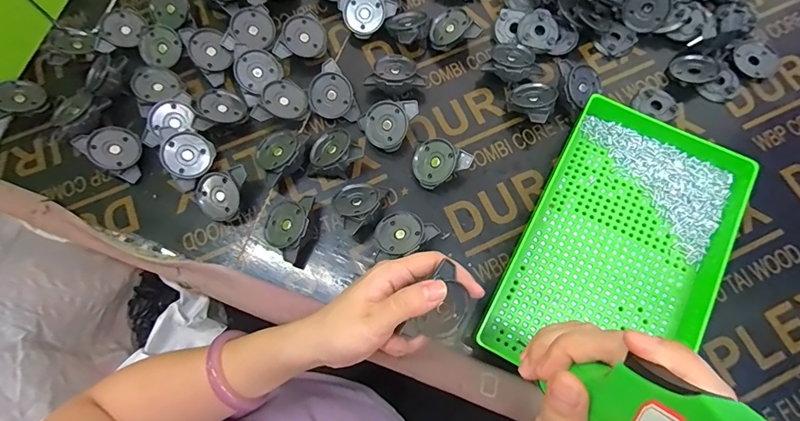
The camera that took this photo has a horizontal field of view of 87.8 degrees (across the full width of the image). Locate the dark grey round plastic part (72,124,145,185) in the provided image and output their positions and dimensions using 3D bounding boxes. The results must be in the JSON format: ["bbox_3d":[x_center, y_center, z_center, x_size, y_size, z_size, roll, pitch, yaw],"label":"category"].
[{"bbox_3d":[-0.275,-0.059,0.405,0.060,0.014,0.043,43,59,-19],"label":"dark grey round plastic part"}]

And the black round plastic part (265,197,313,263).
[{"bbox_3d":[-0.099,0.017,0.371,0.041,0.018,0.057,-2,65,21],"label":"black round plastic part"}]

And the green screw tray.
[{"bbox_3d":[0.192,0.031,0.359,0.160,0.035,0.252,27,76,9],"label":"green screw tray"}]

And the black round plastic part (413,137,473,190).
[{"bbox_3d":[0.037,-0.047,0.387,0.051,0.019,0.043,-33,71,18],"label":"black round plastic part"}]

